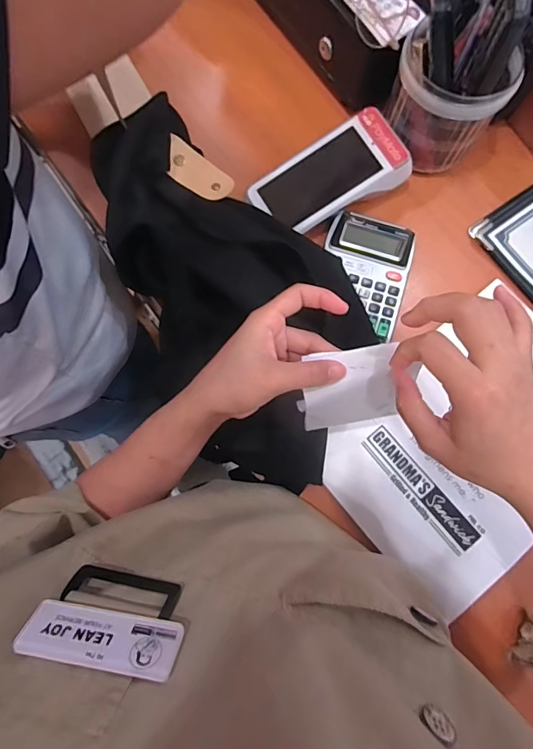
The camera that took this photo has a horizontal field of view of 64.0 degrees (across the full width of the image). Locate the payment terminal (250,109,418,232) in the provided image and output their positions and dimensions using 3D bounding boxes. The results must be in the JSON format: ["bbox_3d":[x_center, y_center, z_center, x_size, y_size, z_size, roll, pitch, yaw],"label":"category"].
[{"bbox_3d":[0.068,-0.211,0.464,0.162,0.056,0.086,-28,79,-7],"label":"payment terminal"}]

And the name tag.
[{"bbox_3d":[-0.079,0.125,0.204,0.075,0.028,0.004,7,119,8],"label":"name tag"}]

